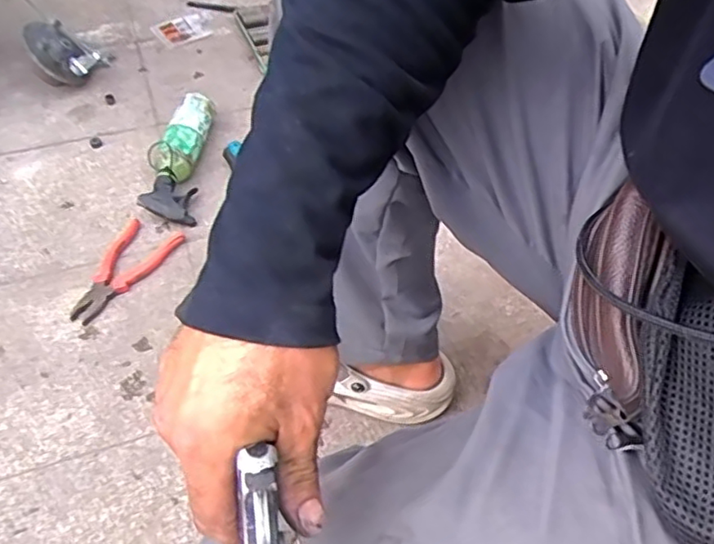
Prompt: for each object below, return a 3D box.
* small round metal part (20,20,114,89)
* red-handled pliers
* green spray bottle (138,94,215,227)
[{"bbox_3d":[-0.531,-0.406,1.151,0.141,0.102,0.106,-23,55,-18],"label":"small round metal part"},{"bbox_3d":[-0.335,-0.005,0.877,0.083,0.013,0.185,23,54,17],"label":"red-handled pliers"},{"bbox_3d":[-0.290,-0.191,1.012,0.078,0.062,0.265,0,51,0],"label":"green spray bottle"}]

